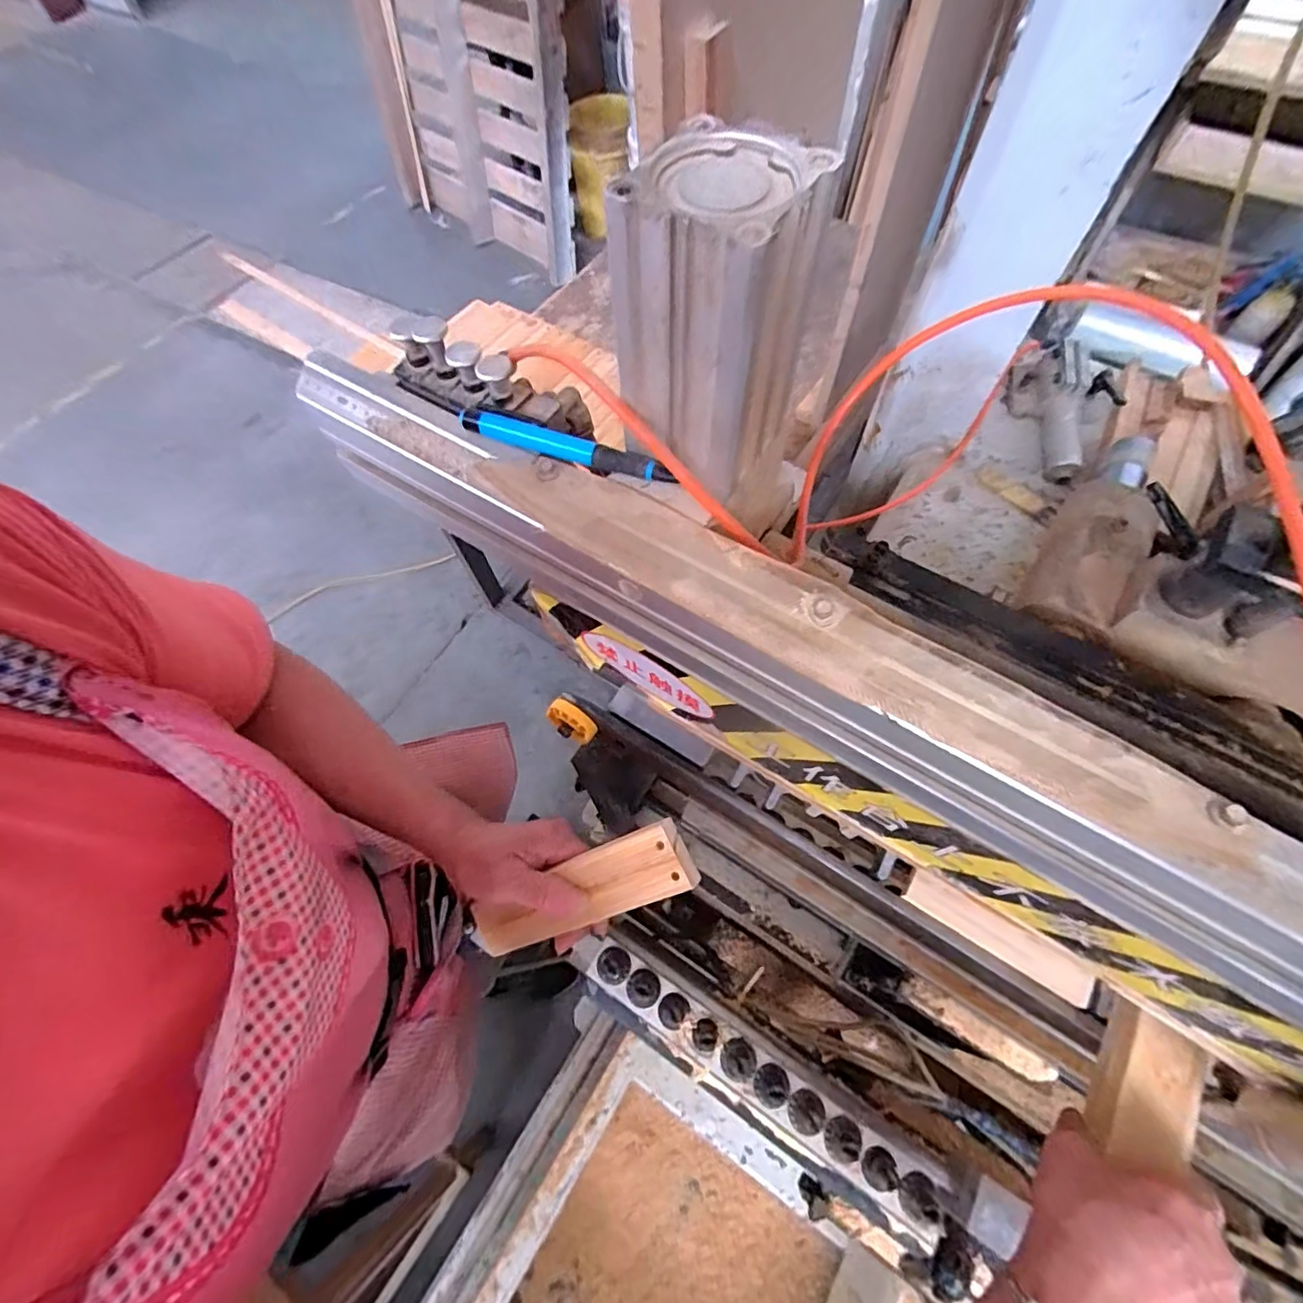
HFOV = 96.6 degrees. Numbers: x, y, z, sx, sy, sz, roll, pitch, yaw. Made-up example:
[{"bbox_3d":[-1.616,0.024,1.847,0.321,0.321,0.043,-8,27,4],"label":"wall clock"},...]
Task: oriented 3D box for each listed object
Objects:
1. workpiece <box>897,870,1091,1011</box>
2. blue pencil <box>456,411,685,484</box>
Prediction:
[{"bbox_3d":[0.246,0.202,0.417,0.129,0.015,0.032,31,108,16],"label":"workpiece"},{"bbox_3d":[-0.046,-0.107,0.302,0.117,0.015,0.010,17,66,11],"label":"blue pencil"}]

